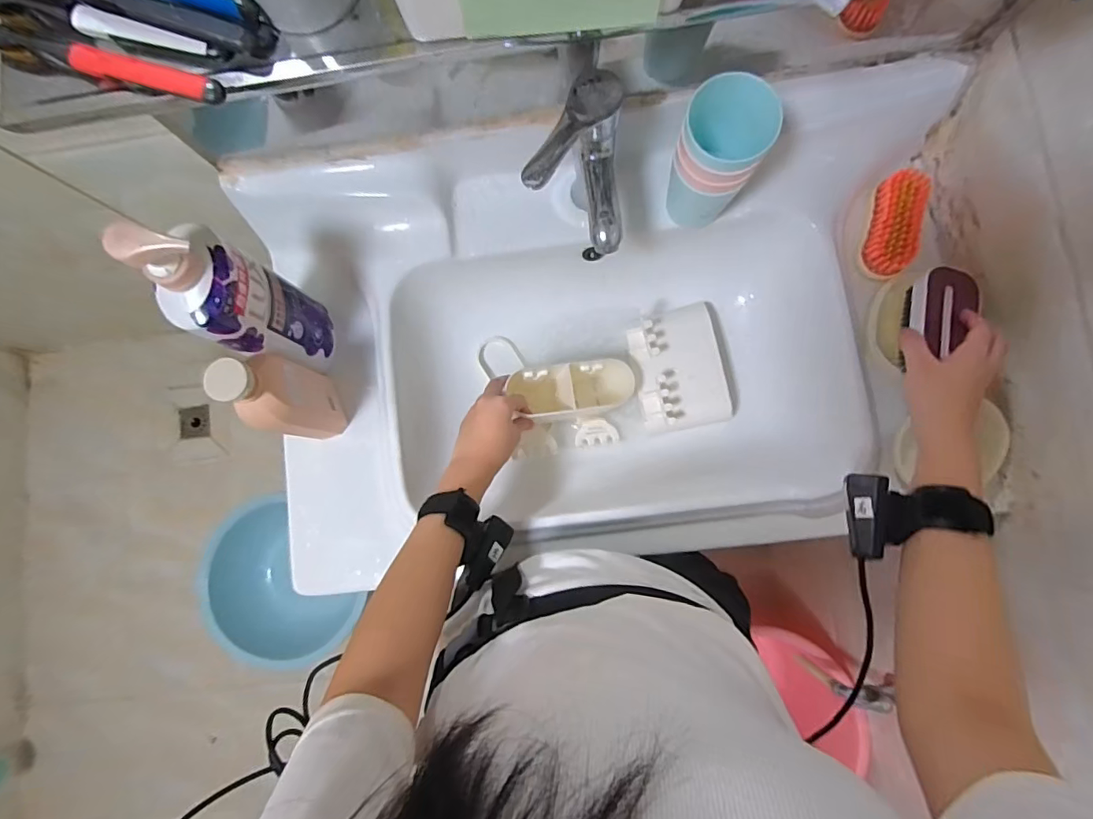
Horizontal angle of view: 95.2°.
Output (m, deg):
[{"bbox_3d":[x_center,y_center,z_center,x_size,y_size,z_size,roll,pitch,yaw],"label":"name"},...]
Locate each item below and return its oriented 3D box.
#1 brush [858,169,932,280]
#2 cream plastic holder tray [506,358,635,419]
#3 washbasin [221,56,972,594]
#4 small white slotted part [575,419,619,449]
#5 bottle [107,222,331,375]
[{"bbox_3d":[0.389,-0.206,0.559,0.047,0.035,0.112,14,85,5],"label":"brush"},{"bbox_3d":[0.032,-0.027,0.641,0.170,0.053,0.070,-4,82,-30],"label":"cream plastic holder tray"},{"bbox_3d":[0.071,-0.094,0.594,0.772,0.179,0.436,-12,83,2],"label":"washbasin"},{"bbox_3d":[0.065,0.032,0.652,0.058,0.010,0.036,-4,81,-17],"label":"small white slotted part"},{"bbox_3d":[-0.275,-0.096,0.462,0.053,0.253,0.080,19,85,6],"label":"bottle"}]

